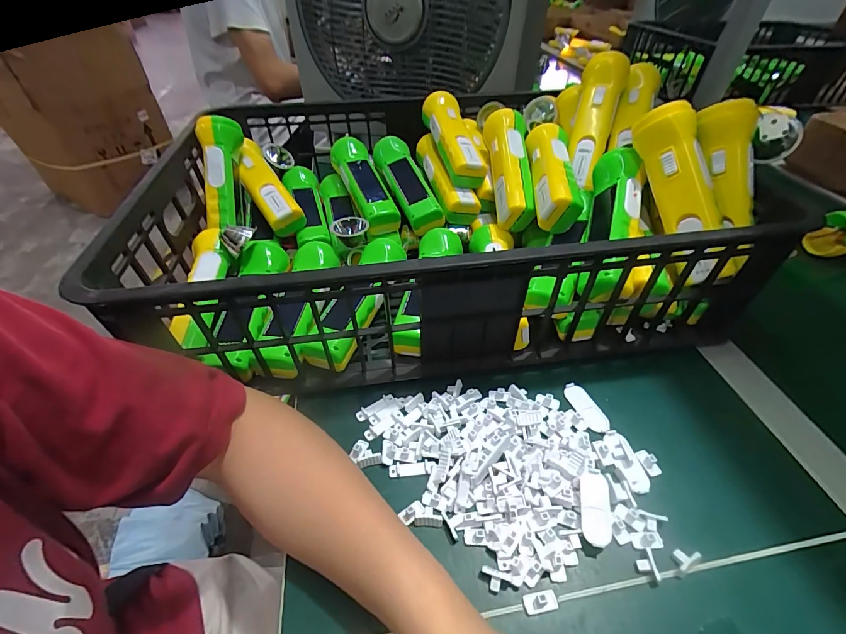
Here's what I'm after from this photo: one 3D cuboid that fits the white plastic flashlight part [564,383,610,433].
[{"bbox_3d":[0.145,0.079,0.342,0.021,0.004,0.050,-17,47,-16],"label":"white plastic flashlight part"}]

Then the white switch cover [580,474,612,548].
[{"bbox_3d":[0.123,0.138,0.275,0.021,0.012,0.046,9,45,10],"label":"white switch cover"}]

